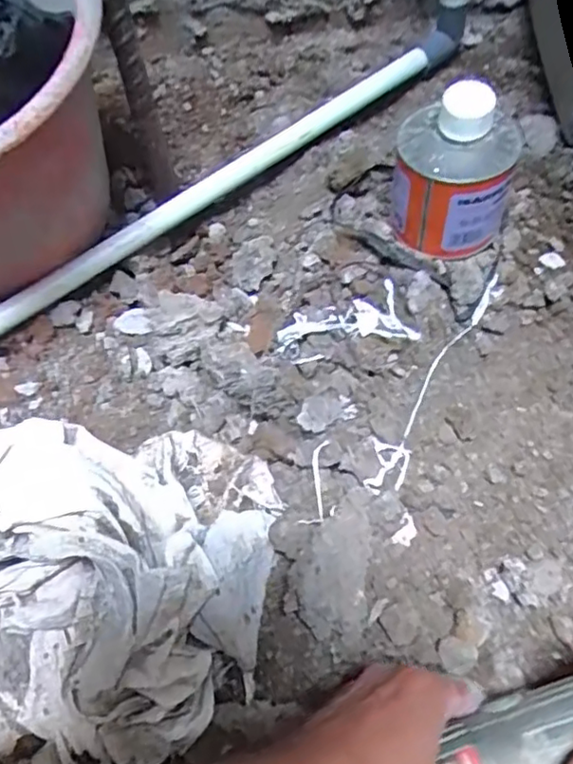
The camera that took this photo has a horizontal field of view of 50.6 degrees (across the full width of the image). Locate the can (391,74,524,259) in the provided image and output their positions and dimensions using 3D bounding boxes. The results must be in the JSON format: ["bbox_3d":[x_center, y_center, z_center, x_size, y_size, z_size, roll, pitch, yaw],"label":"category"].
[{"bbox_3d":[0.139,-0.174,0.509,0.099,0.105,0.095,16,64,12],"label":"can"}]

